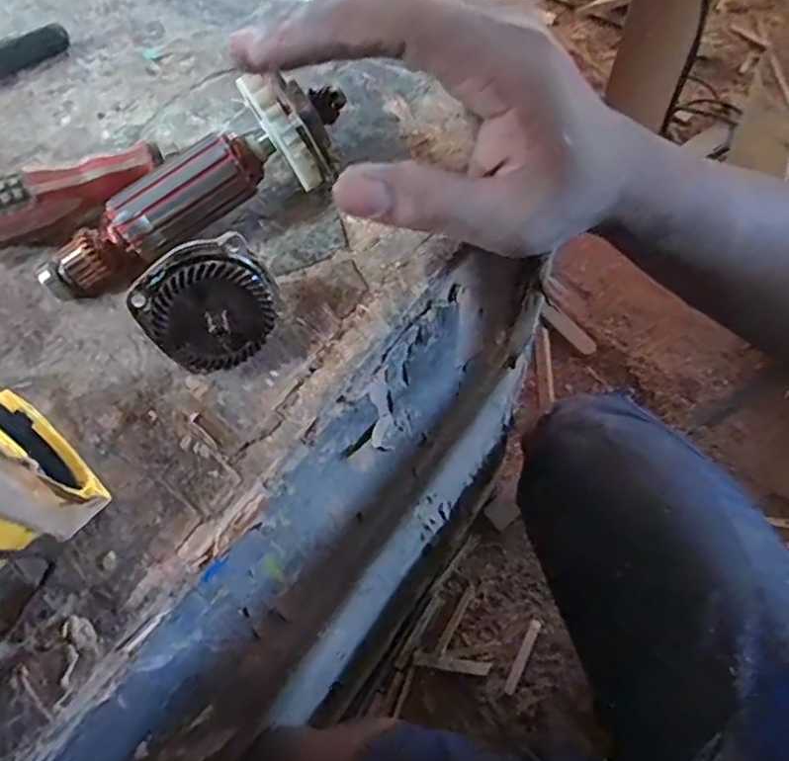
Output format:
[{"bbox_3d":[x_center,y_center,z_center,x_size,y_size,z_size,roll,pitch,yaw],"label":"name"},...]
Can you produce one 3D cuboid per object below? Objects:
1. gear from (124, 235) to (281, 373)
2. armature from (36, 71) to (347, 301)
[{"bbox_3d":[-0.070,-0.028,0.233,0.049,0.047,0.017,-35,23,2],"label":"gear"},{"bbox_3d":[-0.090,-0.082,0.273,0.154,0.061,0.055,-31,64,5],"label":"armature"}]

